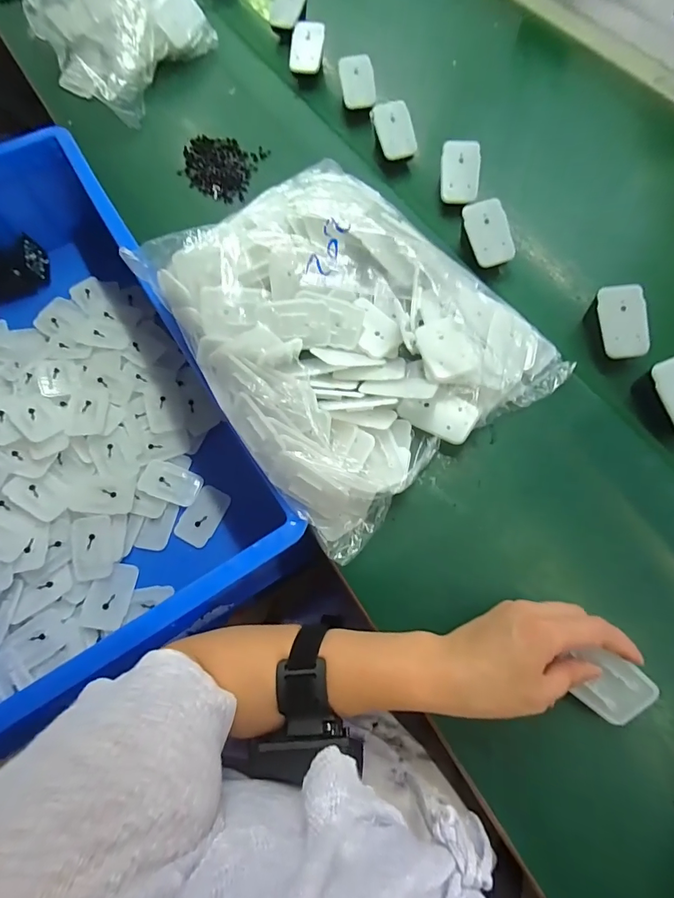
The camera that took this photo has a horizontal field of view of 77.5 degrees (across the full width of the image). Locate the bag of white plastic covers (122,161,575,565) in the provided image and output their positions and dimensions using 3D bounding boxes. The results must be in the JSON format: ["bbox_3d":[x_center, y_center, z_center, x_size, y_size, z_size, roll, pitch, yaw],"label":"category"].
[{"bbox_3d":[0.012,-0.113,0.401,0.290,0.088,0.331,-39,74,-12],"label":"bag of white plastic covers"}]

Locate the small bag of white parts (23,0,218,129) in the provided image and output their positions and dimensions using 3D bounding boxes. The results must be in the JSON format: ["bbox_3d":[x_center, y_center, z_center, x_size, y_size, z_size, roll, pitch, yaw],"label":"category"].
[{"bbox_3d":[-0.286,-0.572,0.525,0.208,0.157,0.195,41,75,15],"label":"small bag of white parts"}]

